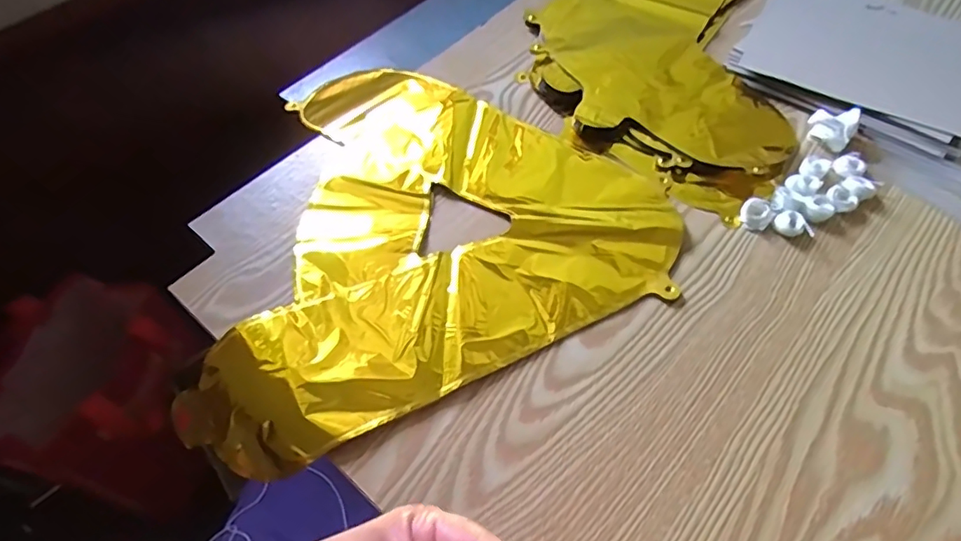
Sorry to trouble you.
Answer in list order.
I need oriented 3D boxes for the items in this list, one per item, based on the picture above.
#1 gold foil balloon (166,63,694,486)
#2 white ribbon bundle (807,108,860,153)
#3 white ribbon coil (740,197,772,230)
[{"bbox_3d":[-0.066,-0.049,0.452,0.358,0.036,0.333,-22,57,-13],"label":"gold foil balloon"},{"bbox_3d":[0.292,-0.120,0.464,0.033,0.020,0.030,26,60,18],"label":"white ribbon bundle"},{"bbox_3d":[0.209,-0.043,0.424,0.020,0.012,0.022,-1,55,1],"label":"white ribbon coil"}]

